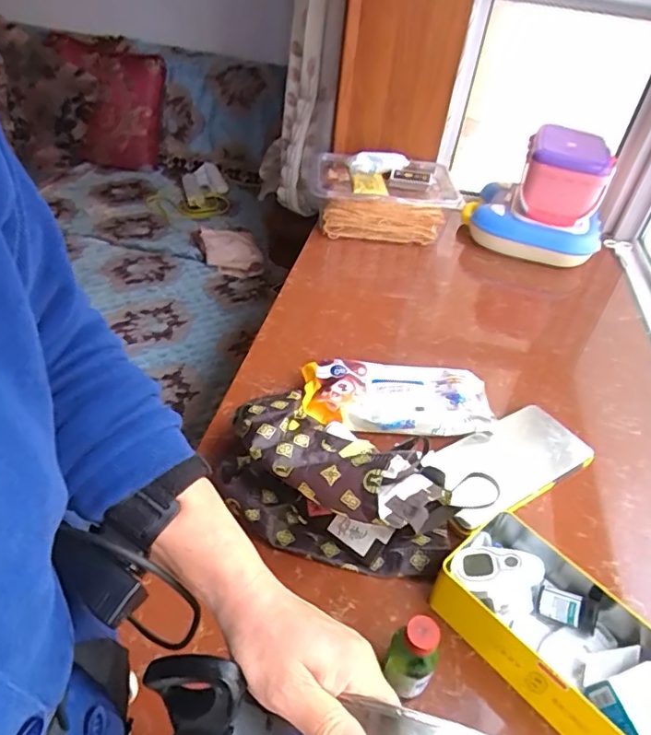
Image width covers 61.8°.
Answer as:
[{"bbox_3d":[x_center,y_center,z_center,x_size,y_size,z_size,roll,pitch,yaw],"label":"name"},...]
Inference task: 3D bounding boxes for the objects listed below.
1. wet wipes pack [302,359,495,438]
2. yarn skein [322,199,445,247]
[{"bbox_3d":[0.105,0.055,0.807,0.279,0.066,0.133,7,40,1],"label":"wet wipes pack"},{"bbox_3d":[0.125,-0.314,1.204,0.265,0.113,0.046,8,41,1],"label":"yarn skein"}]

